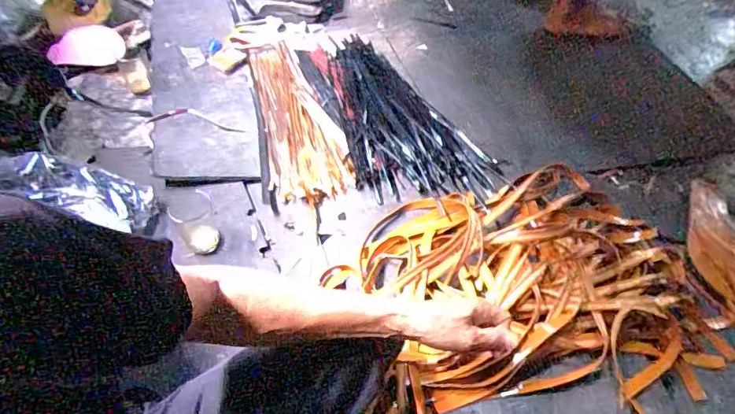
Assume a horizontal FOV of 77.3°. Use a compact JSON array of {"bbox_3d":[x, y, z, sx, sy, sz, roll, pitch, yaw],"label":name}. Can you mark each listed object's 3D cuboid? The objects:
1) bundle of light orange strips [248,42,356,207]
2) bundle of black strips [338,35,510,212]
[{"bbox_3d":[-0.167,-0.232,1.040,0.154,0.030,0.577,-12,55,-9],"label":"bundle of light orange strips"},{"bbox_3d":[0.082,-0.227,1.022,0.279,0.047,0.613,-7,54,-5],"label":"bundle of black strips"}]

